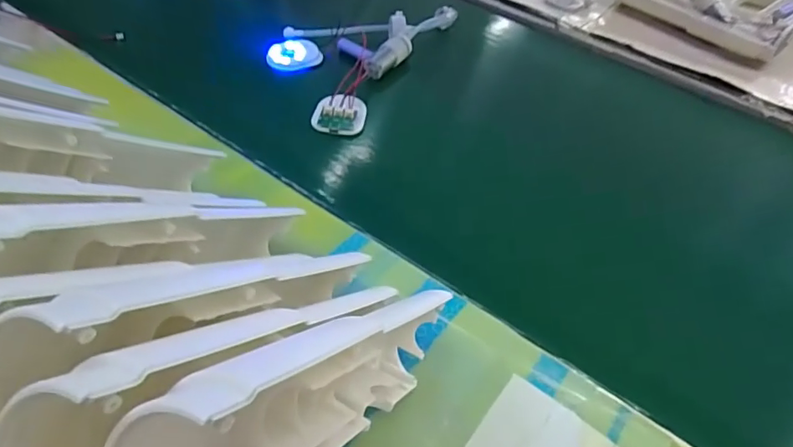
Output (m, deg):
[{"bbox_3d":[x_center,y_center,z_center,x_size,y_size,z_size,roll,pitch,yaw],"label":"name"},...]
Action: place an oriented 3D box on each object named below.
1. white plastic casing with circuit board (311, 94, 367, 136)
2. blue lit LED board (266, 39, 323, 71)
[{"bbox_3d":[-0.054,-0.107,0.513,0.048,0.007,0.050,12,59,-2],"label":"white plastic casing with circuit board"},{"bbox_3d":[-0.112,-0.185,0.578,0.059,0.008,0.038,-16,75,-22],"label":"blue lit LED board"}]

